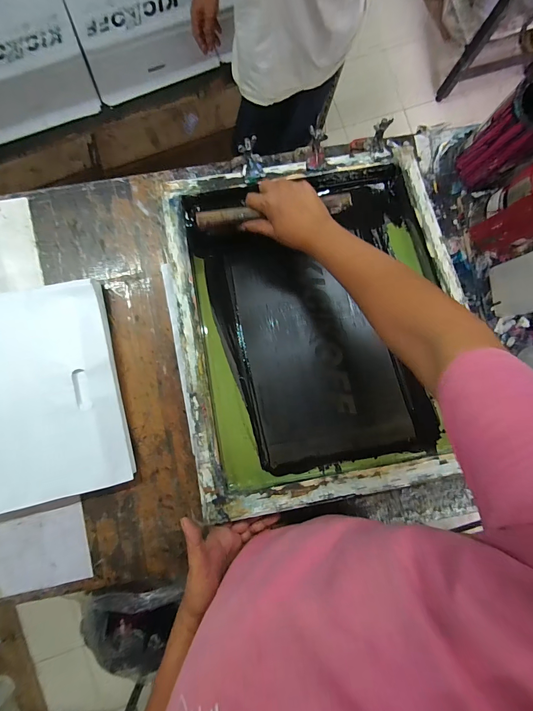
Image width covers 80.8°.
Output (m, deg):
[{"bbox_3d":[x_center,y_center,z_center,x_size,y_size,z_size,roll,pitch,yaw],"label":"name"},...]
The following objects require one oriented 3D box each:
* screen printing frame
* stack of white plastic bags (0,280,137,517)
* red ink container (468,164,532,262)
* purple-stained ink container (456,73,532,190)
[{"bbox_3d":[0.082,-0.071,0.520,0.447,0.060,0.575,-10,77,-3],"label":"screen printing frame"},{"bbox_3d":[-0.522,0.096,0.526,0.524,0.036,0.353,-11,89,-6],"label":"stack of white plastic bags"},{"bbox_3d":[0.439,-0.246,0.530,0.108,0.153,0.106,-38,89,-2],"label":"red ink container"},{"bbox_3d":[0.426,-0.380,0.545,0.118,0.154,0.098,-36,89,-2],"label":"purple-stained ink container"}]

